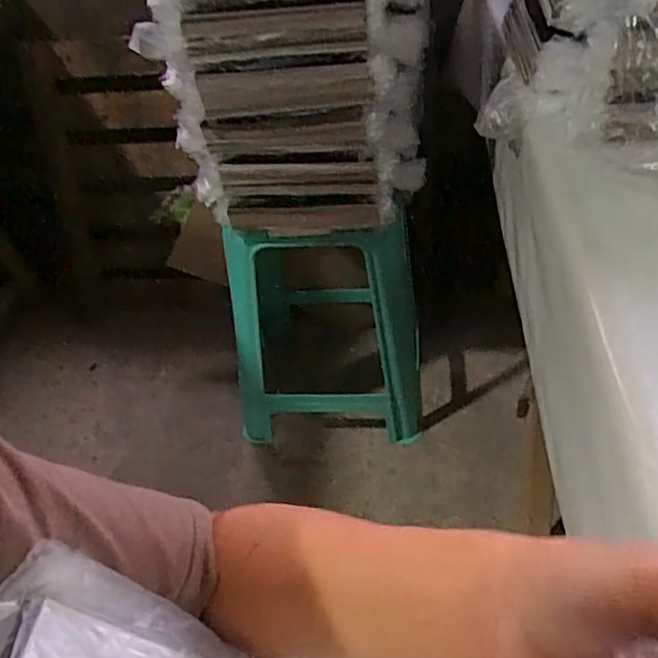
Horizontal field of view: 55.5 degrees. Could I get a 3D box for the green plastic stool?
[{"bbox_3d":[-0.021,-0.070,1.375,0.399,0.562,0.342,4,44,12],"label":"green plastic stool"}]

